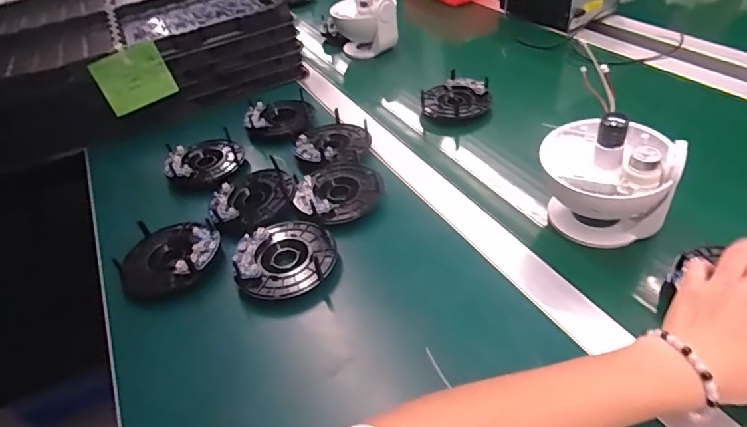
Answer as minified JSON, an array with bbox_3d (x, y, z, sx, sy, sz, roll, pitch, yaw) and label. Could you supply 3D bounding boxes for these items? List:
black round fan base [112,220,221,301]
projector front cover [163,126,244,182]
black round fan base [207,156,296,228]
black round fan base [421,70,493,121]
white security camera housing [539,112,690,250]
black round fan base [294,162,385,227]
[{"bbox_3d":[-0.213,0.042,0.494,0.099,0.020,0.094,8,43,17],"label":"black round fan base"},{"bbox_3d":[-0.219,-0.077,0.640,0.088,0.031,0.099,5,42,13],"label":"projector front cover"},{"bbox_3d":[-0.135,-0.024,0.550,0.091,0.015,0.098,1,41,9],"label":"black round fan base"},{"bbox_3d":[0.118,-0.165,0.685,0.095,0.026,0.098,1,41,9],"label":"black round fan base"},{"bbox_3d":[0.220,-0.035,0.459,0.111,0.119,0.106,8,43,17],"label":"white security camera housing"},{"bbox_3d":[-0.039,-0.027,0.551,0.093,0.010,0.100,21,48,28],"label":"black round fan base"}]

